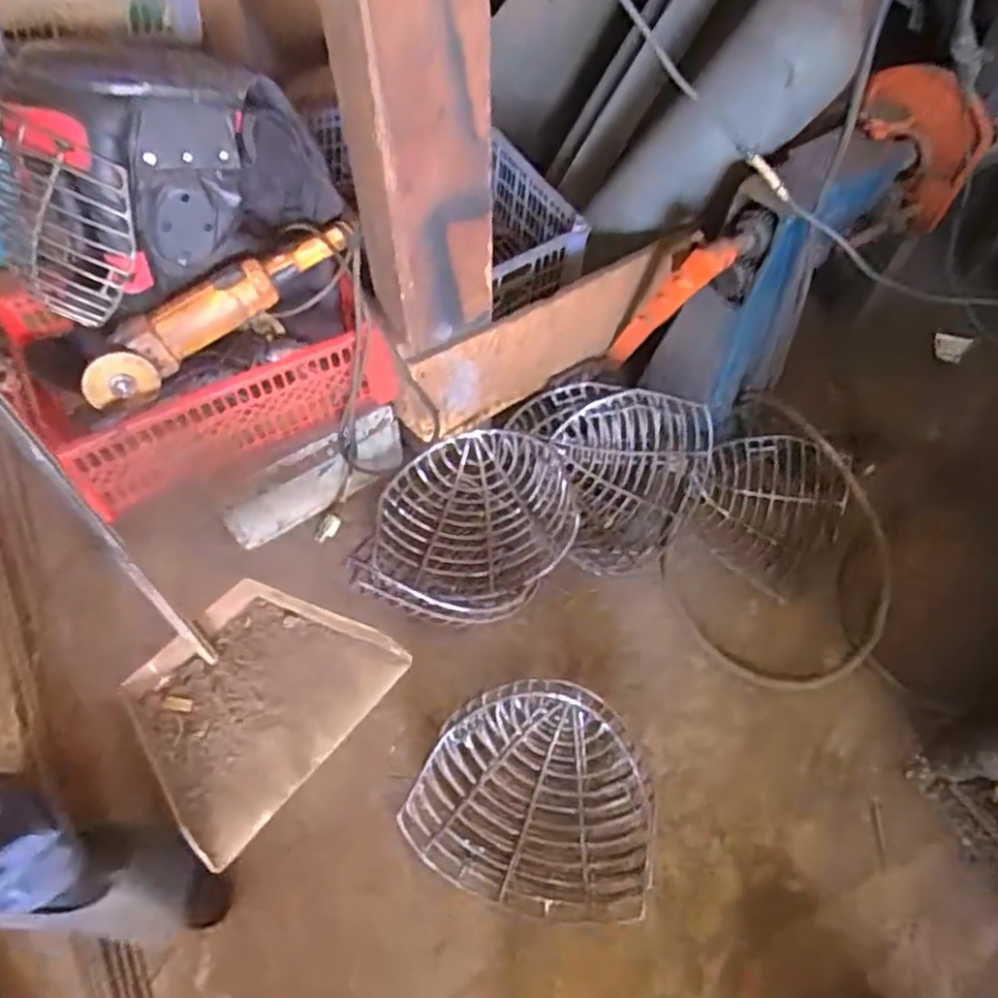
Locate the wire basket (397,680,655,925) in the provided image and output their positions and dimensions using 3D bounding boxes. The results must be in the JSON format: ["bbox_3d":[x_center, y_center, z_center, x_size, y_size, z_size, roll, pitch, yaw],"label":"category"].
[{"bbox_3d":[0.049,0.357,0.881,0.286,0.088,0.253,14,57,9],"label":"wire basket"}]

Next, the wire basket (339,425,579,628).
[{"bbox_3d":[-0.039,0.036,1.025,0.259,0.099,0.333,28,61,15],"label":"wire basket"}]

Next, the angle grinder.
[{"bbox_3d":[-0.355,-0.239,0.909,0.365,0.085,0.074,-34,65,-21],"label":"angle grinder"}]

